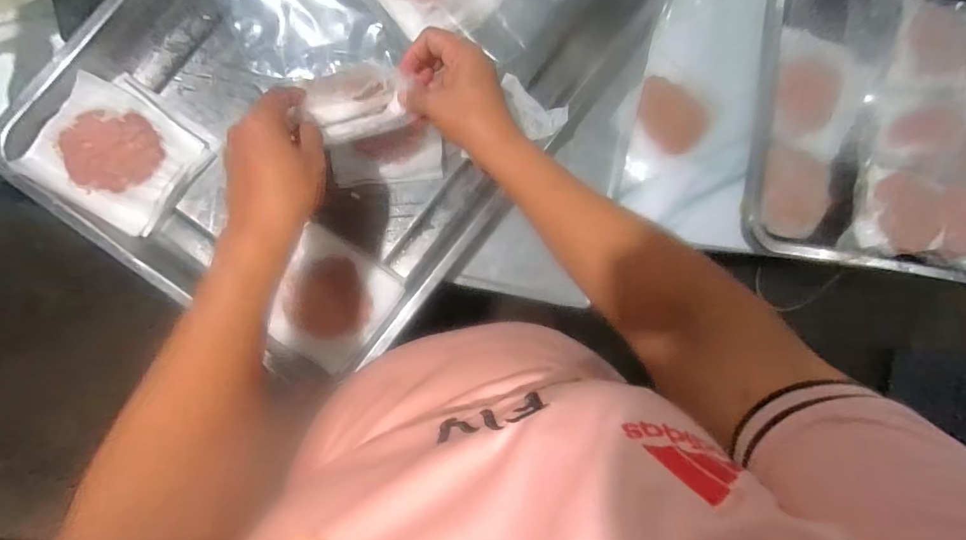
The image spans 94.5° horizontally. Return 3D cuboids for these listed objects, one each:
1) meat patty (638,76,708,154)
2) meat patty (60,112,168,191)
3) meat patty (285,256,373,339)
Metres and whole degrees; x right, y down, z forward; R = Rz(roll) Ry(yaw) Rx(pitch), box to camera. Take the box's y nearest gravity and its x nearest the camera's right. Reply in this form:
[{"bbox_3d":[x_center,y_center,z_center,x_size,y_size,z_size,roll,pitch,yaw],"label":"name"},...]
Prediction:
[{"bbox_3d":[0.226,-0.188,0.537,0.093,0.012,0.071,45,85,-9],"label":"meat patty"},{"bbox_3d":[-0.356,-0.113,0.428,0.085,0.010,0.072,-1,93,-10],"label":"meat patty"},{"bbox_3d":[-0.157,0.030,0.454,0.076,0.004,0.077,3,82,-21],"label":"meat patty"}]

